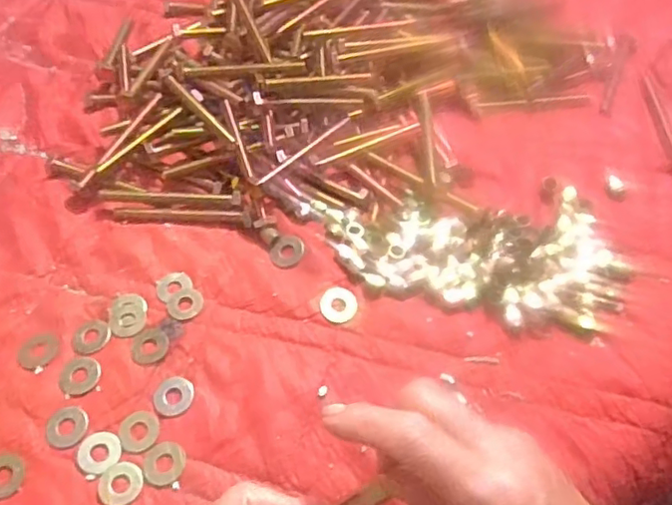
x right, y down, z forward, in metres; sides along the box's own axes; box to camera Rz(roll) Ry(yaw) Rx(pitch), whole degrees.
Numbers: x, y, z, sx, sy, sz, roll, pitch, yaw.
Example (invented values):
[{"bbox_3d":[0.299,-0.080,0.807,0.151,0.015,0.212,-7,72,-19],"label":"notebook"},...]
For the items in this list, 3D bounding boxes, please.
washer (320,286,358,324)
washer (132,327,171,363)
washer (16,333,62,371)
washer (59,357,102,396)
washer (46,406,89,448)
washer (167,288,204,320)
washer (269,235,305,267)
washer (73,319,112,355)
[{"bbox_3d":[0.002,0.036,0.408,0.025,0.004,0.026,0,54,1],"label":"washer"},{"bbox_3d":[-0.121,0.060,0.383,0.024,0.004,0.024,0,54,1],"label":"washer"},{"bbox_3d":[-0.192,0.063,0.380,0.024,0.004,0.026,0,54,1],"label":"washer"},{"bbox_3d":[-0.163,0.078,0.375,0.024,0.004,0.025,0,54,1],"label":"washer"},{"bbox_3d":[-0.163,0.105,0.356,0.025,0.004,0.024,0,54,1],"label":"washer"},{"bbox_3d":[-0.103,0.035,0.404,0.024,0.004,0.023,0,54,1],"label":"washer"},{"bbox_3d":[-0.036,-0.002,0.427,0.024,0.004,0.026,0,54,1],"label":"washer"},{"bbox_3d":[-0.162,0.055,0.390,0.024,0.004,0.025,0,54,1],"label":"washer"}]

